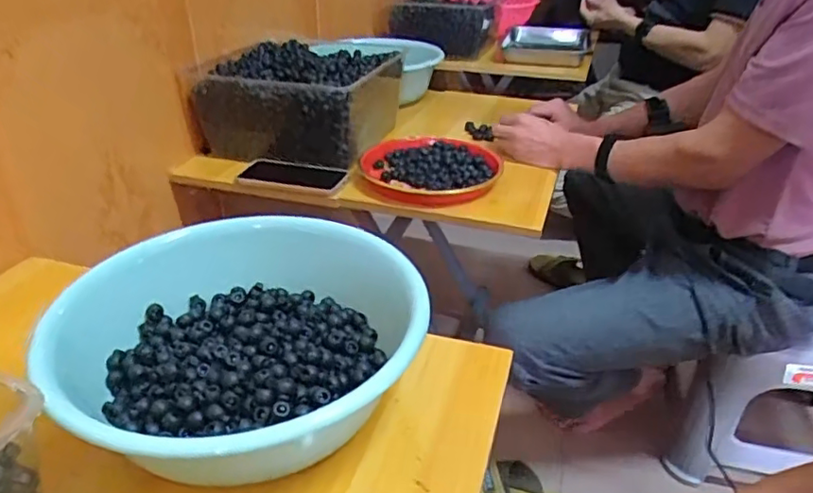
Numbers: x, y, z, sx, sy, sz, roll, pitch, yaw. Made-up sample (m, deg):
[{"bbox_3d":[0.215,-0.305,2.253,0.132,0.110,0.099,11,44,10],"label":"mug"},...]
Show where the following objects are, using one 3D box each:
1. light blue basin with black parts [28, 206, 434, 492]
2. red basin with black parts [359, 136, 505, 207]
[{"bbox_3d":[-0.136,0.087,0.509,0.274,0.097,0.282,1,31,0],"label":"light blue basin with black parts"},{"bbox_3d":[0.036,-0.120,0.937,0.221,0.036,0.200,3,31,4],"label":"red basin with black parts"}]

